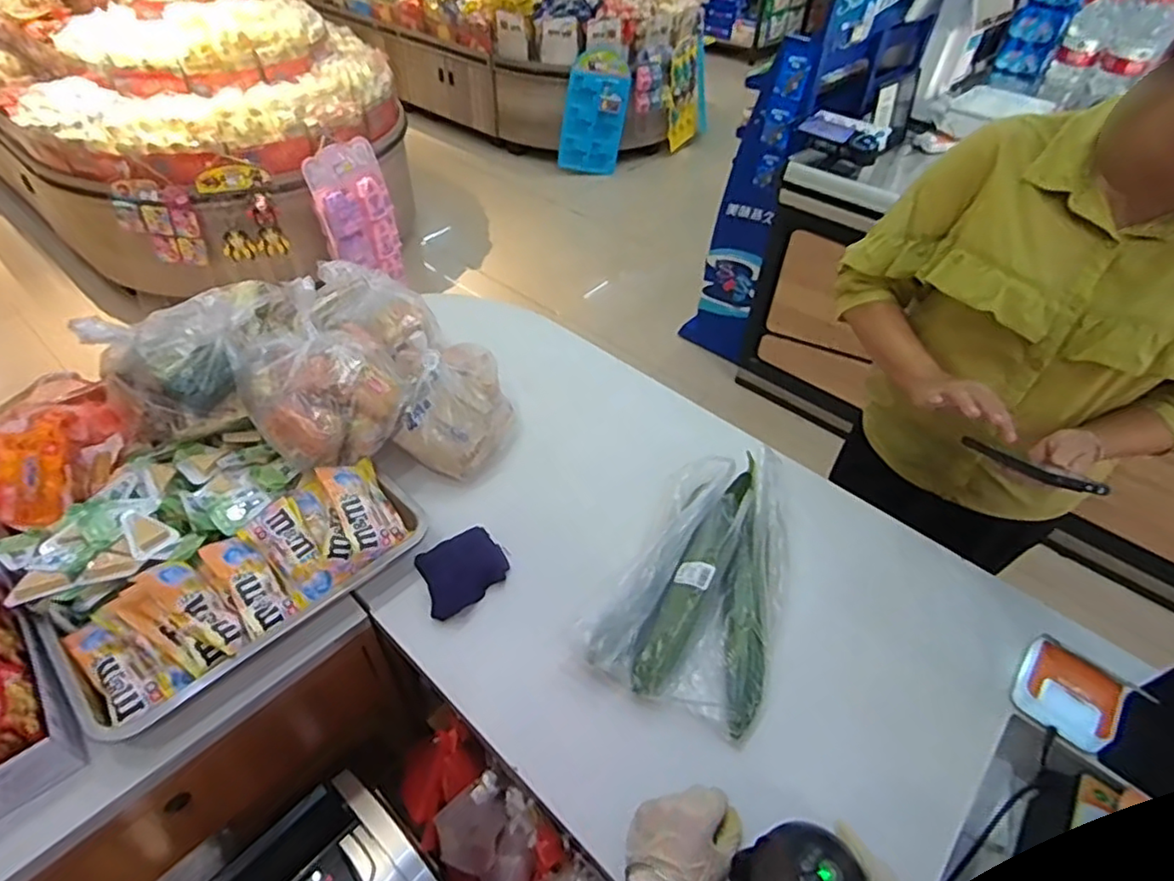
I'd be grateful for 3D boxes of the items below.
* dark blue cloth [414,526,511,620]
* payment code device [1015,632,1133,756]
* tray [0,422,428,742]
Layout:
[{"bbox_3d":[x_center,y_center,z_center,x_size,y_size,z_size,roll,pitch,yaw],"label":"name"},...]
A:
[{"bbox_3d":[-0.159,0.163,0.795,0.103,0.022,0.095,-21,50,-22],"label":"dark blue cloth"},{"bbox_3d":[0.548,0.283,0.705,0.092,0.038,0.099,29,51,24],"label":"payment code device"},{"bbox_3d":[-0.456,0.109,0.769,0.337,0.069,0.391,36,53,28],"label":"tray"}]

